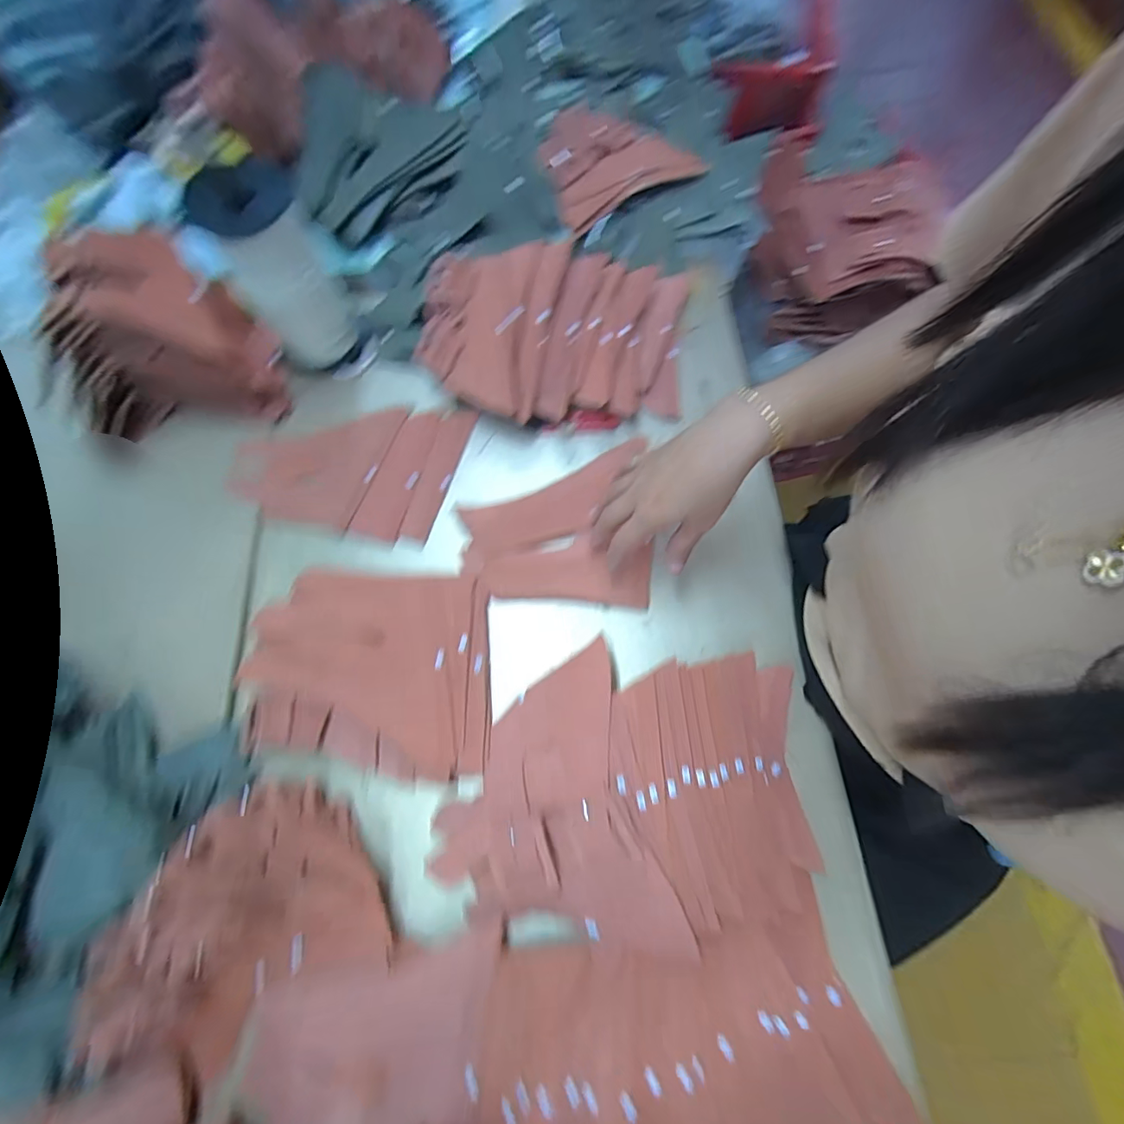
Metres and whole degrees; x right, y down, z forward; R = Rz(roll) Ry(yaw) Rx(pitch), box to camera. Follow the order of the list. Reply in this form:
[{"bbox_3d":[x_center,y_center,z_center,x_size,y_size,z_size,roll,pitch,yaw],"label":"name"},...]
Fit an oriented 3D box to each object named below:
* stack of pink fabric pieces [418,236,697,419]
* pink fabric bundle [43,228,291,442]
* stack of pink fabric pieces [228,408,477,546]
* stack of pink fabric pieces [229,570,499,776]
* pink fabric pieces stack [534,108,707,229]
[{"bbox_3d":[-0.002,-0.235,0.517,0.283,0.088,0.165,-7,70,2],"label":"stack of pink fabric pieces"},{"bbox_3d":[-0.416,-0.229,0.510,0.198,0.141,0.135,-12,69,0],"label":"pink fabric bundle"},{"bbox_3d":[-0.234,-0.106,0.535,0.239,0.030,0.154,10,71,8],"label":"stack of pink fabric pieces"},{"bbox_3d":[-0.166,0.093,0.428,0.202,0.061,0.176,-2,70,3],"label":"stack of pink fabric pieces"},{"bbox_3d":[0.053,-0.501,0.602,0.166,0.023,0.186,-21,70,-4],"label":"pink fabric pieces stack"}]

